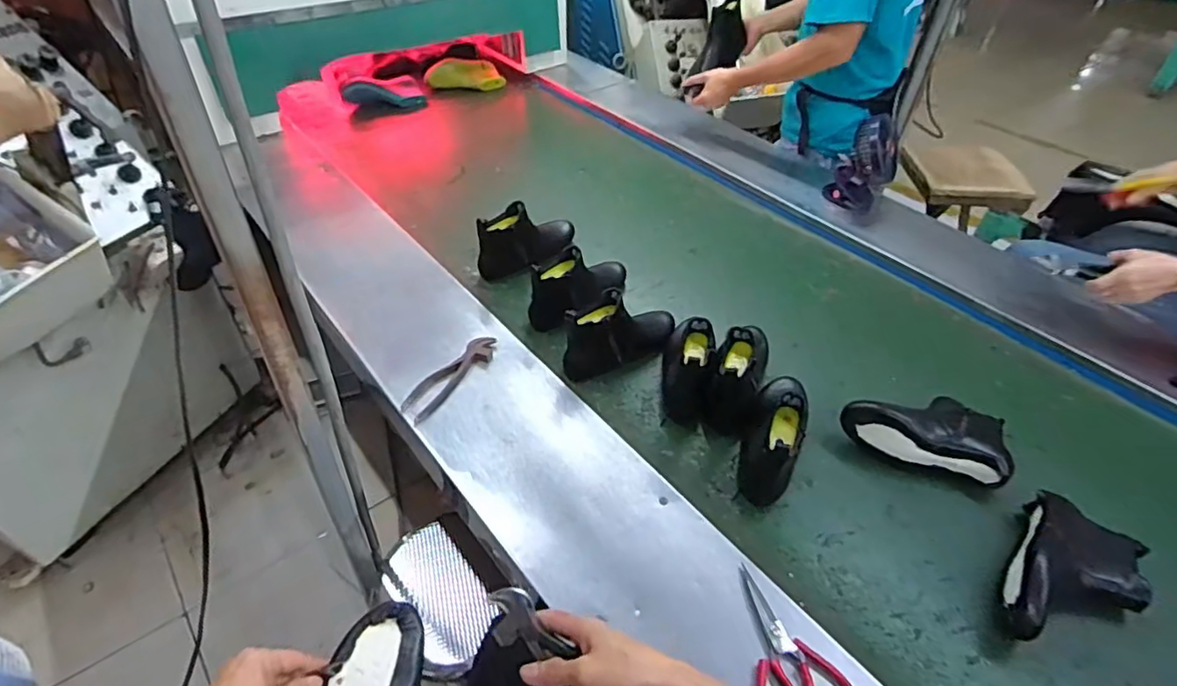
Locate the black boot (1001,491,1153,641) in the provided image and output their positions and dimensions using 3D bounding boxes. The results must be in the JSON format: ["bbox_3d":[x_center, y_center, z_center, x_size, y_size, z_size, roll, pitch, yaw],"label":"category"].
[{"bbox_3d":[0.598,0.293,0.750,0.143,0.057,0.212,26,48,23],"label":"black boot"}]

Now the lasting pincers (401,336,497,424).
[{"bbox_3d":[-0.214,0.050,0.970,0.054,0.013,0.201,25,47,23],"label":"lasting pincers"}]

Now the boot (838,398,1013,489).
[{"bbox_3d":[0.501,0.120,0.912,0.231,0.091,0.130,15,44,13],"label":"boot"}]

